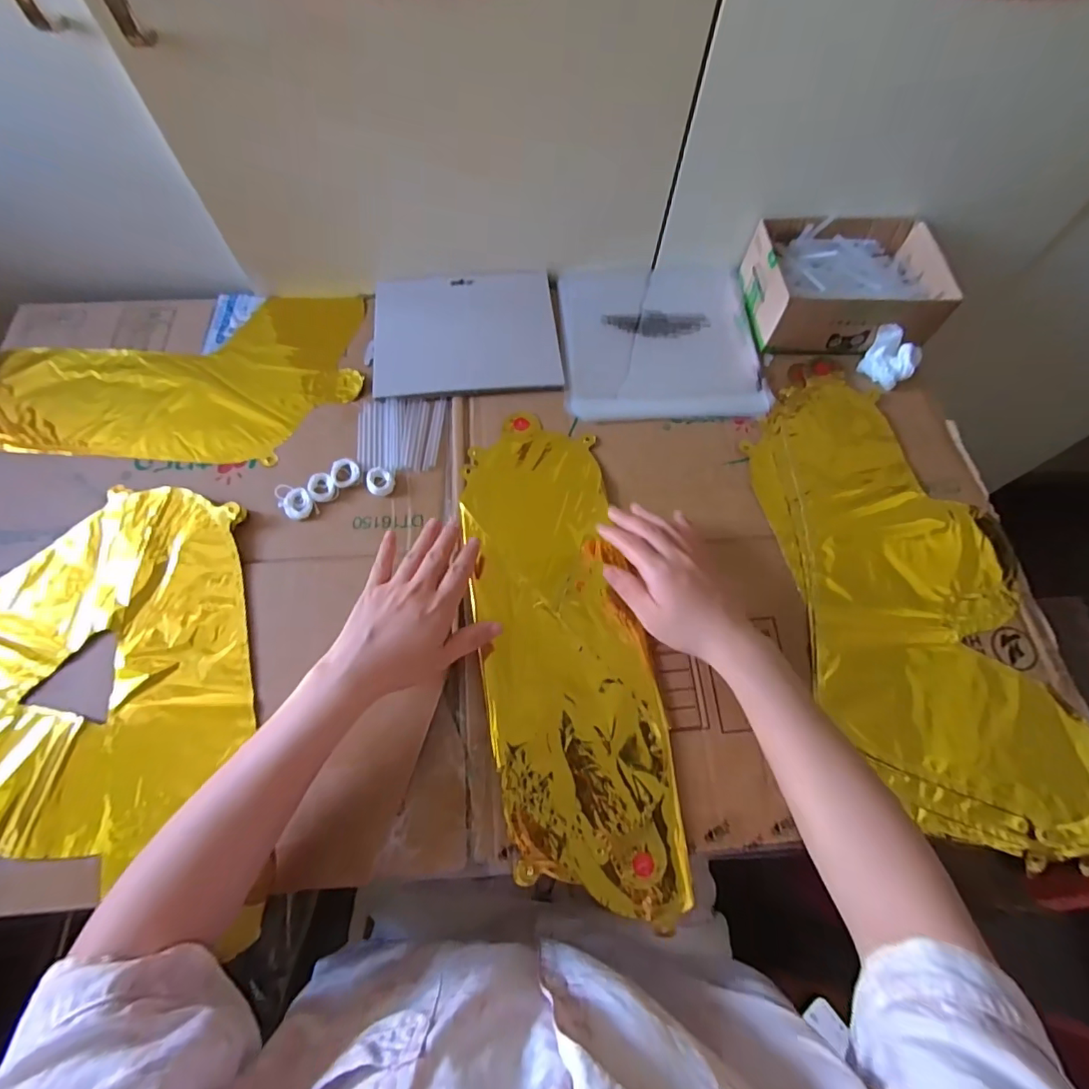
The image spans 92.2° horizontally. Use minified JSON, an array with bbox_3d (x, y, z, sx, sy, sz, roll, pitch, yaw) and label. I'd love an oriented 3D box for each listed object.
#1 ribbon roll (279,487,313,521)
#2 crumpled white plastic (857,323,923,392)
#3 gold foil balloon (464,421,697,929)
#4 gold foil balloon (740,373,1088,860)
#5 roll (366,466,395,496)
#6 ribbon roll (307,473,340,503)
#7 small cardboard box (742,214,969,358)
[{"bbox_3d":[-0.222,-0.037,0.474,0.027,0.005,0.029,1,67,-2],"label":"ribbon roll"},{"bbox_3d":[0.366,-0.199,0.550,0.040,0.039,0.052,-41,74,-17],"label":"crumpled white plastic"},{"bbox_3d":[0.014,0.076,0.444,0.138,0.015,0.411,-10,69,-6],"label":"gold foil balloon"},{"bbox_3d":[0.322,0.034,0.461,0.206,0.011,0.427,-9,67,-6],"label":"gold foil balloon"},{"bbox_3d":[-0.152,-0.058,0.486,0.025,0.005,0.027,-1,67,-3],"label":"roll"},{"bbox_3d":[-0.203,-0.052,0.481,0.025,0.006,0.029,-29,71,-13],"label":"ribbon roll"},{"bbox_3d":[0.326,-0.278,0.567,0.195,0.066,0.134,-3,67,-3],"label":"small cardboard box"}]

